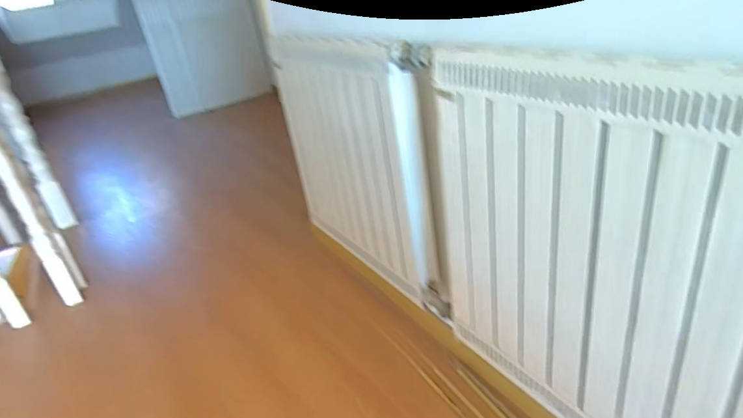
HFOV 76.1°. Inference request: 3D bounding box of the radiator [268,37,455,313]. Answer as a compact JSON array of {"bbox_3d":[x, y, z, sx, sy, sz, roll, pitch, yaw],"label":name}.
[{"bbox_3d":[-0.046,-0.137,1.296,0.079,0.633,0.745,-22,29,-25],"label":"radiator"}]

